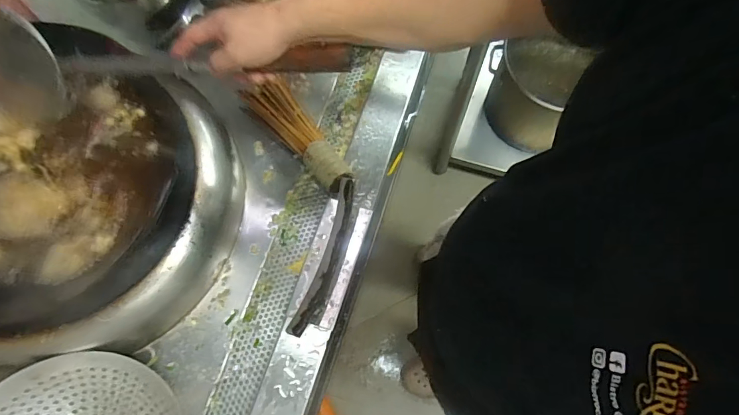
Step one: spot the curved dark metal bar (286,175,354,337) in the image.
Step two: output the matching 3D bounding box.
[{"bbox_3d":[-0.063,0.077,0.670,0.033,0.061,0.251,17,73,7],"label":"curved dark metal bar"}]

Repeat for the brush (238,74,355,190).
[{"bbox_3d":[-0.130,-0.137,0.749,0.079,0.058,0.269,-38,75,-10],"label":"brush"}]

